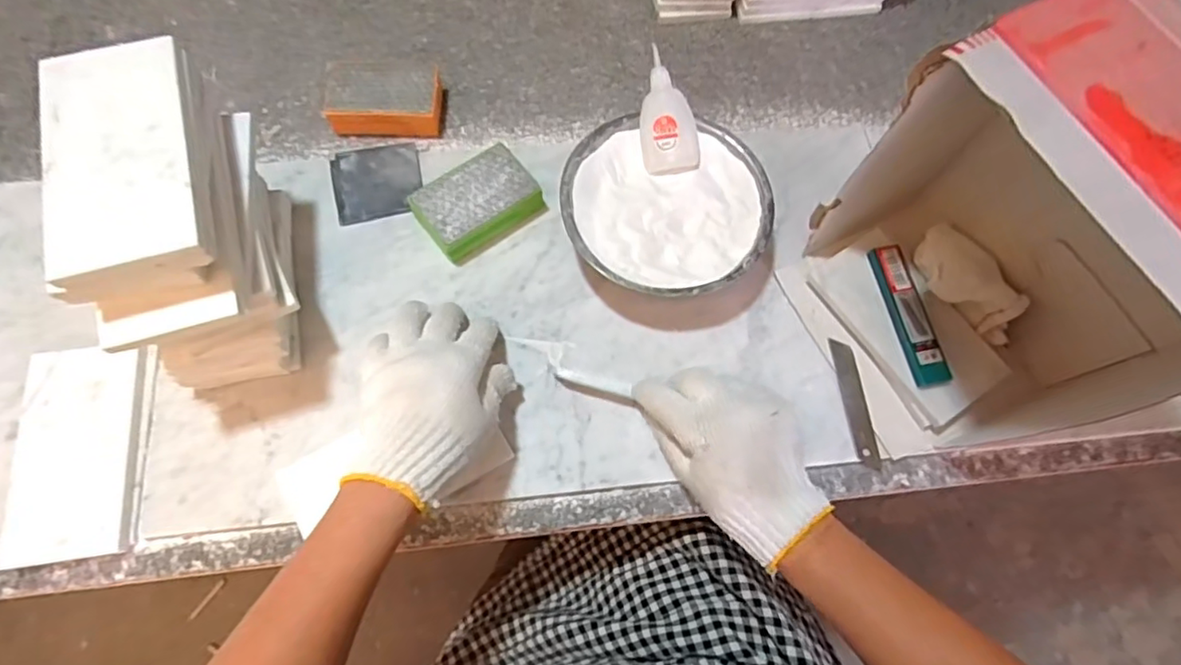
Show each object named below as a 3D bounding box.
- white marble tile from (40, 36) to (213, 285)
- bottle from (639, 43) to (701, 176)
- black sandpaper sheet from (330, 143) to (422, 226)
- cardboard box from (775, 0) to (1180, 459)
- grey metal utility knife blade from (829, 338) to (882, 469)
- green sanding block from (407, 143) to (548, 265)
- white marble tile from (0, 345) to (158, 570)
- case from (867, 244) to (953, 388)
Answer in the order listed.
[{"bbox_3d":[-0.266,-0.102,0.340,0.075,0.015,0.151,-17,73,-8],"label":"white marble tile"},{"bbox_3d":[0.060,-0.176,0.486,0.044,0.024,0.091,-10,99,8],"label":"bottle"},{"bbox_3d":[-0.184,-0.131,0.519,0.072,0.008,0.071,-12,69,-7],"label":"black sandpaper sheet"},{"bbox_3d":[0.266,-0.045,0.381,0.154,0.250,0.201,-22,71,-10],"label":"cardboard box"},{"bbox_3d":[0.208,0.054,0.472,0.018,0.004,0.099,-10,72,7],"label":"grey metal utility knife blade"},{"bbox_3d":[-0.093,-0.106,0.501,0.092,0.033,0.064,-40,75,-16],"label":"green sanding block"},{"bbox_3d":[-0.364,0.084,0.428,0.084,0.016,0.147,-6,69,-5],"label":"white marble tile"},{"bbox_3d":[0.248,-0.015,0.467,0.027,0.012,0.114,-10,72,-6],"label":"case"}]

